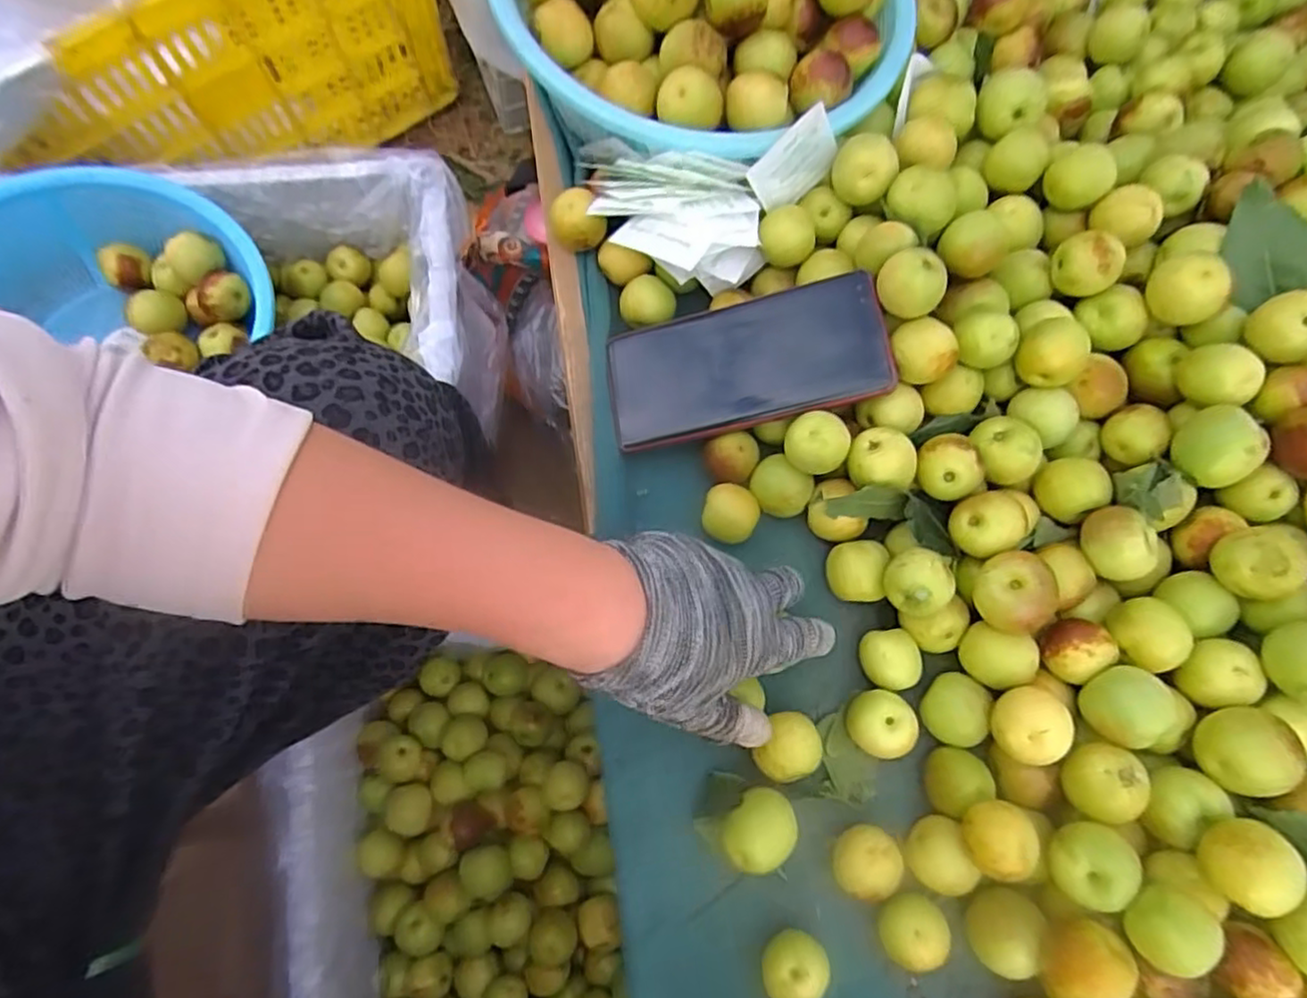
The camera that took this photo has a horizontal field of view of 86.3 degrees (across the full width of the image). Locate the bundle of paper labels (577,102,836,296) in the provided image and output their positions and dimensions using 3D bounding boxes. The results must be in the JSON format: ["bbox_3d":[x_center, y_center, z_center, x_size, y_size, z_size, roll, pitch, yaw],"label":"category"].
[{"bbox_3d":[0.031,-0.174,0.416,0.148,0.052,0.089,3,73,-1],"label":"bundle of paper labels"}]

